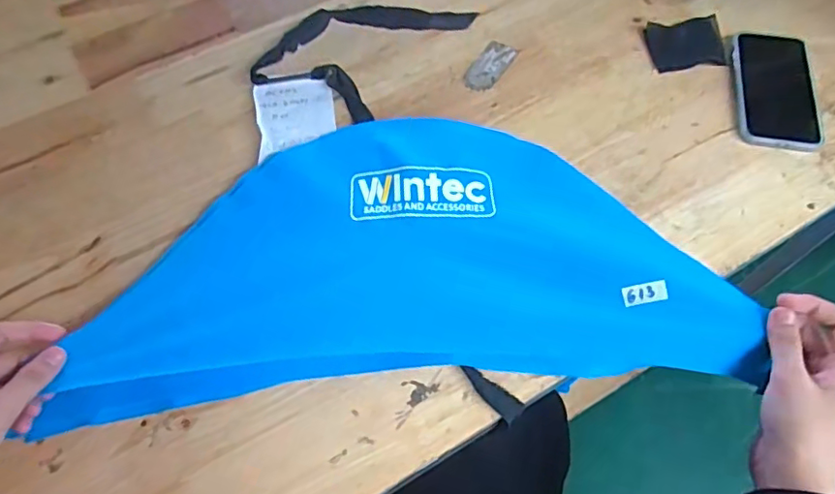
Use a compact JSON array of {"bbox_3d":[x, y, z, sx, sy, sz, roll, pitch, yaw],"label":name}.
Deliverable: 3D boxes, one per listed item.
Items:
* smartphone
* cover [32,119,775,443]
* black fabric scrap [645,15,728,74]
[{"bbox_3d":[0.359,-0.160,0.554,0.076,0.008,0.143,10,63,5],"label":"smartphone"},{"bbox_3d":[-0.010,0.004,0.473,0.516,0.053,0.250,-5,62,-2],"label":"cover"},{"bbox_3d":[0.286,-0.217,0.587,0.075,0.013,0.064,-3,62,-2],"label":"black fabric scrap"}]

